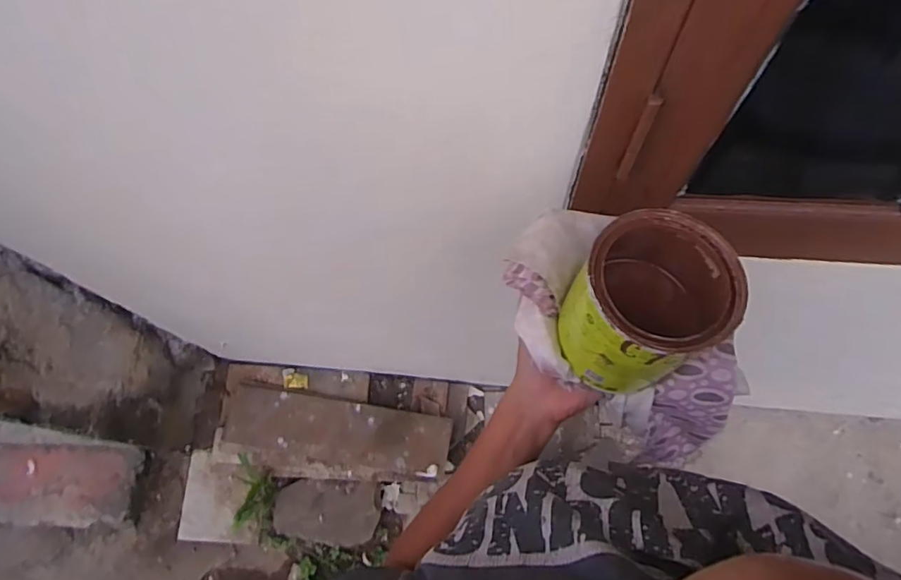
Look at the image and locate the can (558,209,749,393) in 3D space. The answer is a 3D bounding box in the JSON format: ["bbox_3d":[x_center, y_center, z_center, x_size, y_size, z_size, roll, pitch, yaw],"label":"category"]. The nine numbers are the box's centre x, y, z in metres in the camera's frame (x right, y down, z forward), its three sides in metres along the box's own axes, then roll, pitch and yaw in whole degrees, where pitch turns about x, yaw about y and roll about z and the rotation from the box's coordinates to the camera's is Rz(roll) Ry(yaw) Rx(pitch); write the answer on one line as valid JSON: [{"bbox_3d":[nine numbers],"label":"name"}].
[{"bbox_3d":[0.143,0.015,0.405,0.098,0.115,0.107,-1,69,1],"label":"can"}]

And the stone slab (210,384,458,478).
[{"bbox_3d":[-0.319,0.390,1.410,0.614,0.046,0.207,7,69,4],"label":"stone slab"}]

